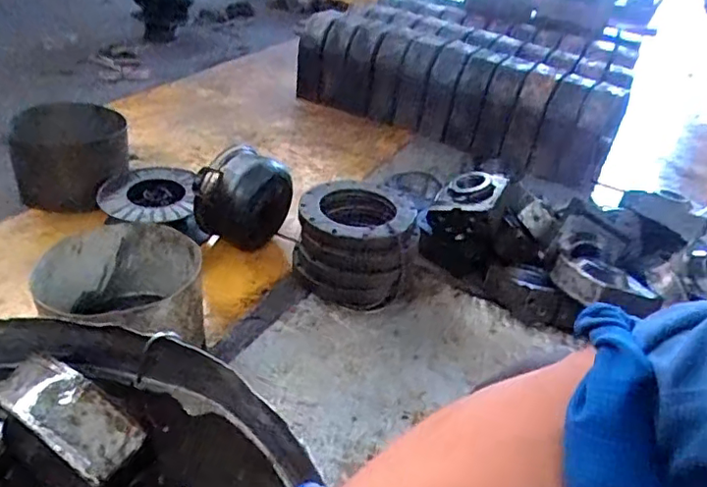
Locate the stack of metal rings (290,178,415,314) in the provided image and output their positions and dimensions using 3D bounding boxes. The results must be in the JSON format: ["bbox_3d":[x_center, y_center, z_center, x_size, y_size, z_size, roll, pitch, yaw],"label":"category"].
[{"bbox_3d":[0.004,0.002,1.406,0.271,0.196,0.299,13,34,5],"label":"stack of metal rings"}]

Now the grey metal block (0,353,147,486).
[{"bbox_3d":[-0.258,0.149,0.524,0.148,0.032,0.055,24,37,21],"label":"grey metal block"}]

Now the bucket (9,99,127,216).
[{"bbox_3d":[-0.724,-0.215,1.516,0.272,0.226,0.261,-4,36,-18],"label":"bucket"}]

